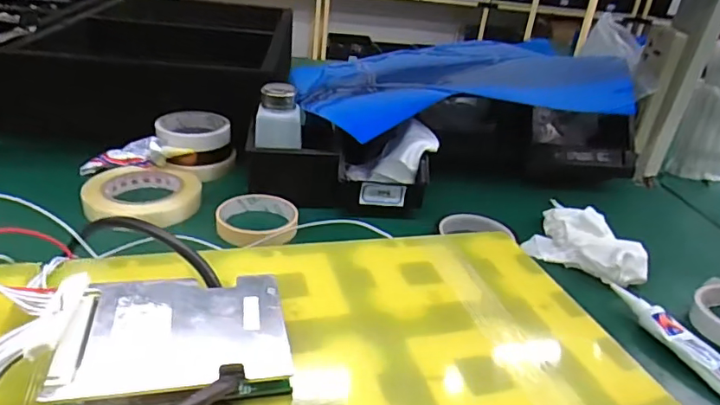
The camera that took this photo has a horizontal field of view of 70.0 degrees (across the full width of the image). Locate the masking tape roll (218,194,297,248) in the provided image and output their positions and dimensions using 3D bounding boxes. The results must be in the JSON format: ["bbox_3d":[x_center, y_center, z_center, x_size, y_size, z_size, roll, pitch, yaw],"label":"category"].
[{"bbox_3d":[-0.110,0.022,0.553,0.083,0.026,0.088,6,29,-3],"label":"masking tape roll"}]

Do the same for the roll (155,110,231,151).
[{"bbox_3d":[-0.215,-0.093,0.657,0.087,0.024,0.090,6,29,-3],"label":"roll"}]

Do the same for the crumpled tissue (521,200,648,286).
[{"bbox_3d":[0.238,0.041,0.543,0.068,0.041,0.128,-17,37,-37],"label":"crumpled tissue"}]

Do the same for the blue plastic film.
[{"bbox_3d":[0.129,-0.164,0.690,0.414,0.084,0.278,3,29,-7],"label":"blue plastic film"}]

